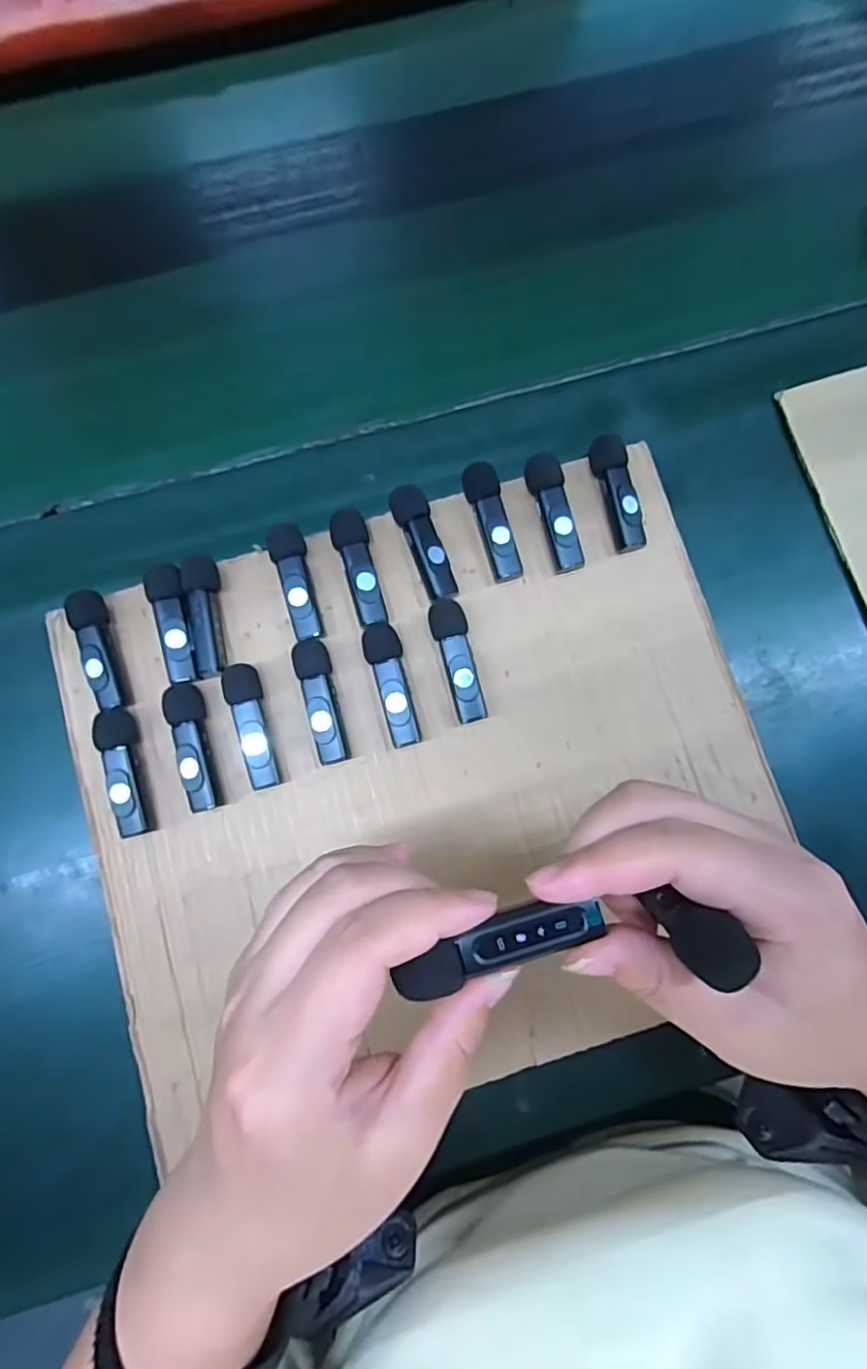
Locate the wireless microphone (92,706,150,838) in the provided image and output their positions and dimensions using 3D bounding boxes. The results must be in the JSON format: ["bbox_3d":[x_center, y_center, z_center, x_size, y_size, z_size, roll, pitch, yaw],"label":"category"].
[{"bbox_3d":[-0.158,0.045,0.303,0.016,0.019,0.064,-12,78,-3],"label":"wireless microphone"}]

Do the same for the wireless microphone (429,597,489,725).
[{"bbox_3d":[0.012,-0.012,0.312,0.018,0.014,0.065,-12,78,-3],"label":"wireless microphone"}]

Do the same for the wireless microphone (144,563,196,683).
[{"bbox_3d":[-0.137,-0.031,0.312,0.019,0.021,0.060,-10,78,-2],"label":"wireless microphone"}]

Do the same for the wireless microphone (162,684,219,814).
[{"bbox_3d":[-0.124,0.032,0.305,0.017,0.018,0.066,-12,78,-3],"label":"wireless microphone"}]

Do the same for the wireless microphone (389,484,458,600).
[{"bbox_3d":[-0.005,-0.076,0.322,0.019,0.018,0.065,-19,78,-4],"label":"wireless microphone"}]

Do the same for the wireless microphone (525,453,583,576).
[{"bbox_3d":[0.067,-0.093,0.325,0.018,0.021,0.064,-16,78,-4],"label":"wireless microphone"}]

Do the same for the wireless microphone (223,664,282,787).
[{"bbox_3d":[-0.094,0.022,0.307,0.017,0.017,0.064,-15,78,-3],"label":"wireless microphone"}]

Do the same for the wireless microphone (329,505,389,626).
[{"bbox_3d":[-0.040,-0.061,0.319,0.019,0.016,0.064,-14,78,-3],"label":"wireless microphone"}]

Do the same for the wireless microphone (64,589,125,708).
[{"bbox_3d":[-0.175,-0.017,0.309,0.015,0.020,0.062,-17,78,-4],"label":"wireless microphone"}]

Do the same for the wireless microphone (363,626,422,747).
[{"bbox_3d":[-0.022,0.001,0.311,0.019,0.018,0.065,-12,78,-3],"label":"wireless microphone"}]

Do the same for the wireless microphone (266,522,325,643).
[{"bbox_3d":[-0.072,-0.054,0.316,0.018,0.017,0.062,-17,78,-4],"label":"wireless microphone"}]

